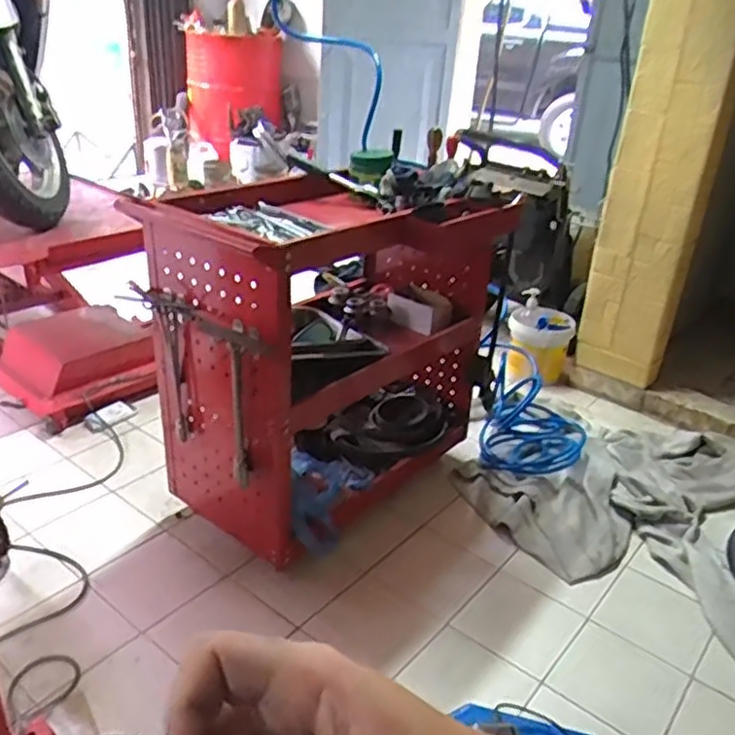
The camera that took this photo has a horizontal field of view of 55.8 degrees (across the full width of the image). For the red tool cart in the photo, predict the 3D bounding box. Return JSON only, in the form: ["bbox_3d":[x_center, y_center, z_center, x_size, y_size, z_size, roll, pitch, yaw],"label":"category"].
[{"bbox_3d":[-0.058,-0.072,1.558,0.495,0.636,0.790,25,34,36],"label":"red tool cart"}]

